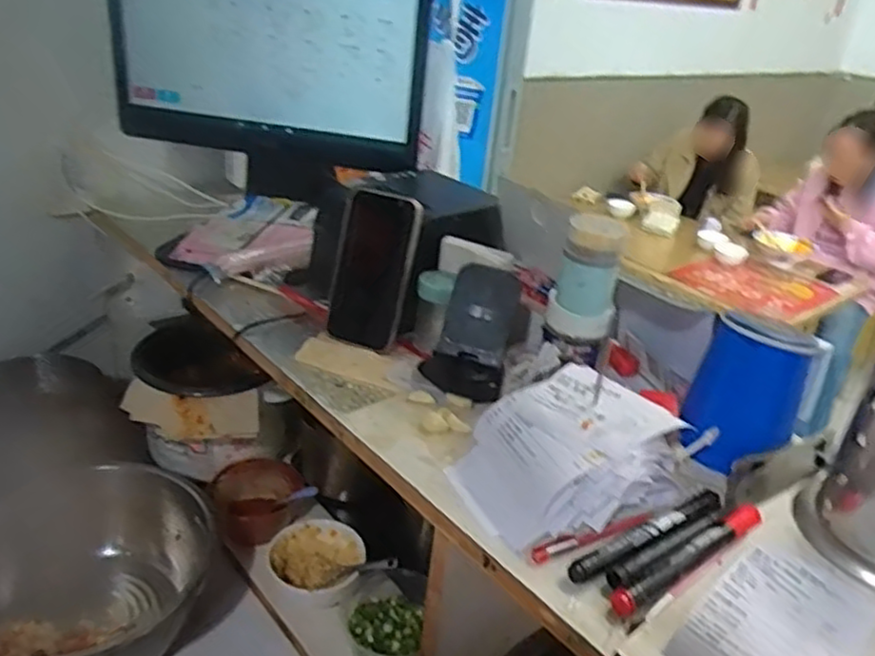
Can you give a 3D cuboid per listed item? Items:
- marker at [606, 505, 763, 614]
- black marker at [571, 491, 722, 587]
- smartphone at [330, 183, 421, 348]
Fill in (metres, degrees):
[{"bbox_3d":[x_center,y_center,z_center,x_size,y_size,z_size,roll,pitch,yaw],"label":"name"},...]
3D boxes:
[{"bbox_3d":[0.167,0.150,0.466,0.145,0.014,0.017,-15,34,-34],"label":"marker"},{"bbox_3d":[0.147,0.143,0.485,0.146,0.017,0.017,-14,34,-34],"label":"black marker"},{"bbox_3d":[-0.064,-0.056,0.673,0.077,0.146,0.015,20,14,25],"label":"smartphone"}]

